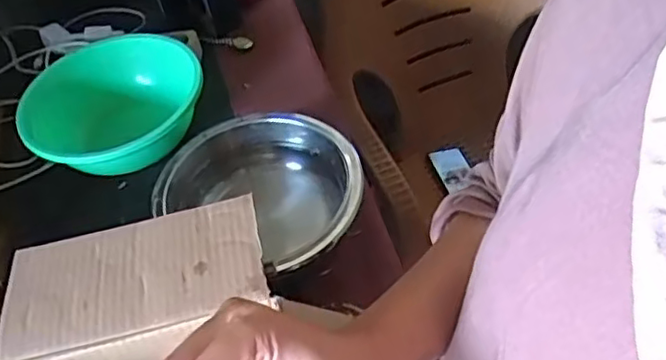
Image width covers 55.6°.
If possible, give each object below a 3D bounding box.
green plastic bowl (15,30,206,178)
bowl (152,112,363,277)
[{"bbox_3d":[-0.275,-0.088,0.826,0.220,0.083,0.222,-3,49,3],"label":"green plastic bowl"},{"bbox_3d":[-0.075,0.031,0.729,0.214,0.109,0.196,-3,49,3],"label":"bowl"}]

